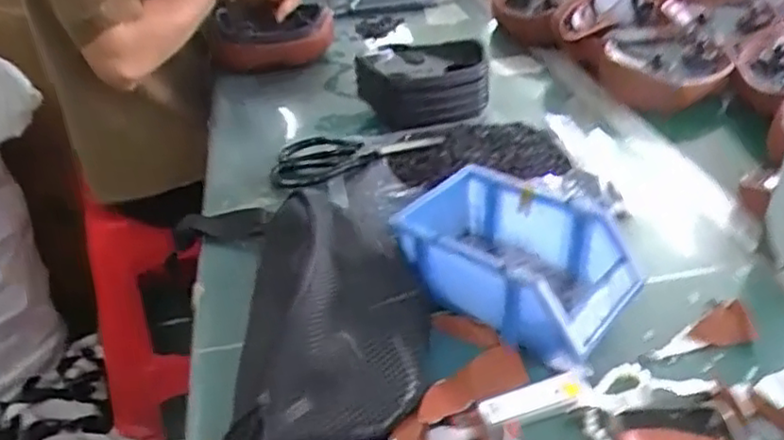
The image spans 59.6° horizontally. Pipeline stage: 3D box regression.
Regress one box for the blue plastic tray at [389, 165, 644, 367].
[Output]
[{"bbox_3d":[0.101,0.033,0.562,0.178,0.076,0.124,23,42,33],"label":"blue plastic tray"}]

